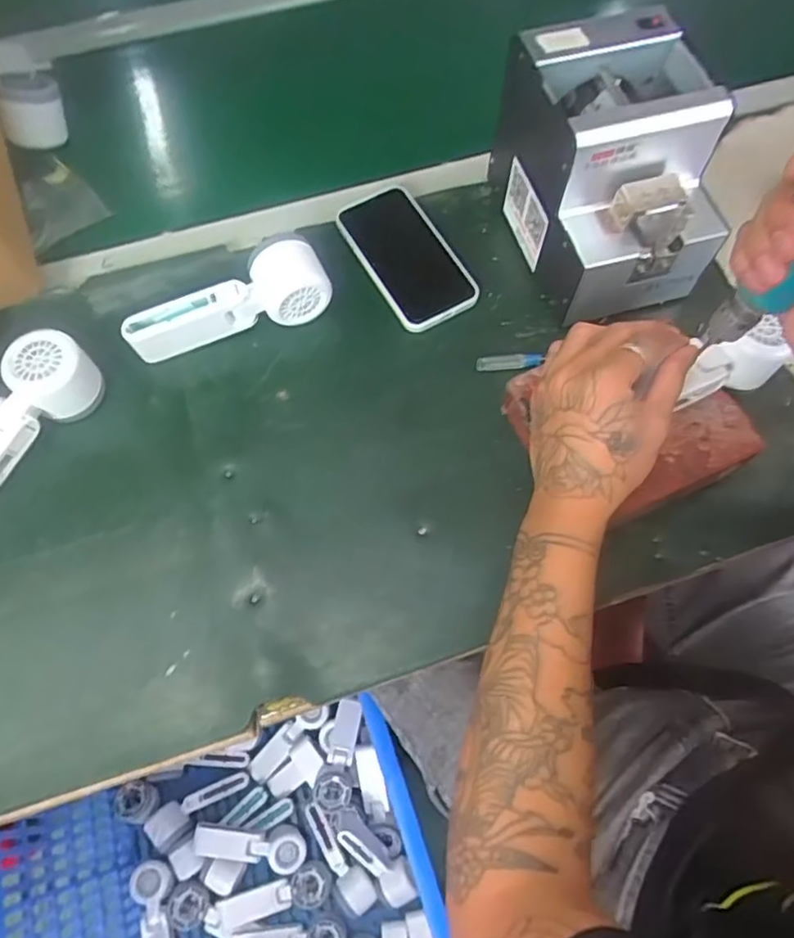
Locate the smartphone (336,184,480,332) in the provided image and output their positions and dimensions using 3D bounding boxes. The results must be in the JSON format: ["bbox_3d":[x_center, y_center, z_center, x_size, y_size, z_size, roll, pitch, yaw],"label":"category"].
[{"bbox_3d":[0.008,-0.195,0.572,0.078,0.015,0.148,-26,68,-11],"label":"smartphone"}]

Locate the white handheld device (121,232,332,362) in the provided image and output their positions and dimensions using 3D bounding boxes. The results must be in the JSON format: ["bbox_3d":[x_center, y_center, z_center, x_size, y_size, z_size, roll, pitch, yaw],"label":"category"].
[{"bbox_3d":[-0.142,-0.144,0.534,0.169,0.048,0.063,-15,67,-6],"label":"white handheld device"}]

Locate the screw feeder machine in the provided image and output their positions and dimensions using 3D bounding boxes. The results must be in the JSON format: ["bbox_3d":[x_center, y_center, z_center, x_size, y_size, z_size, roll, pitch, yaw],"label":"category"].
[{"bbox_3d":[0.179,-0.246,0.525,0.144,0.141,0.179,-12,66,-5],"label":"screw feeder machine"}]

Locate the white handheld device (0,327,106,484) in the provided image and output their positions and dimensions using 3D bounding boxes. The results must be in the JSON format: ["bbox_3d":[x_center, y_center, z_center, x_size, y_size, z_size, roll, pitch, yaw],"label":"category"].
[{"bbox_3d":[-0.296,-0.029,0.481,0.054,0.049,0.163,28,69,12],"label":"white handheld device"}]

